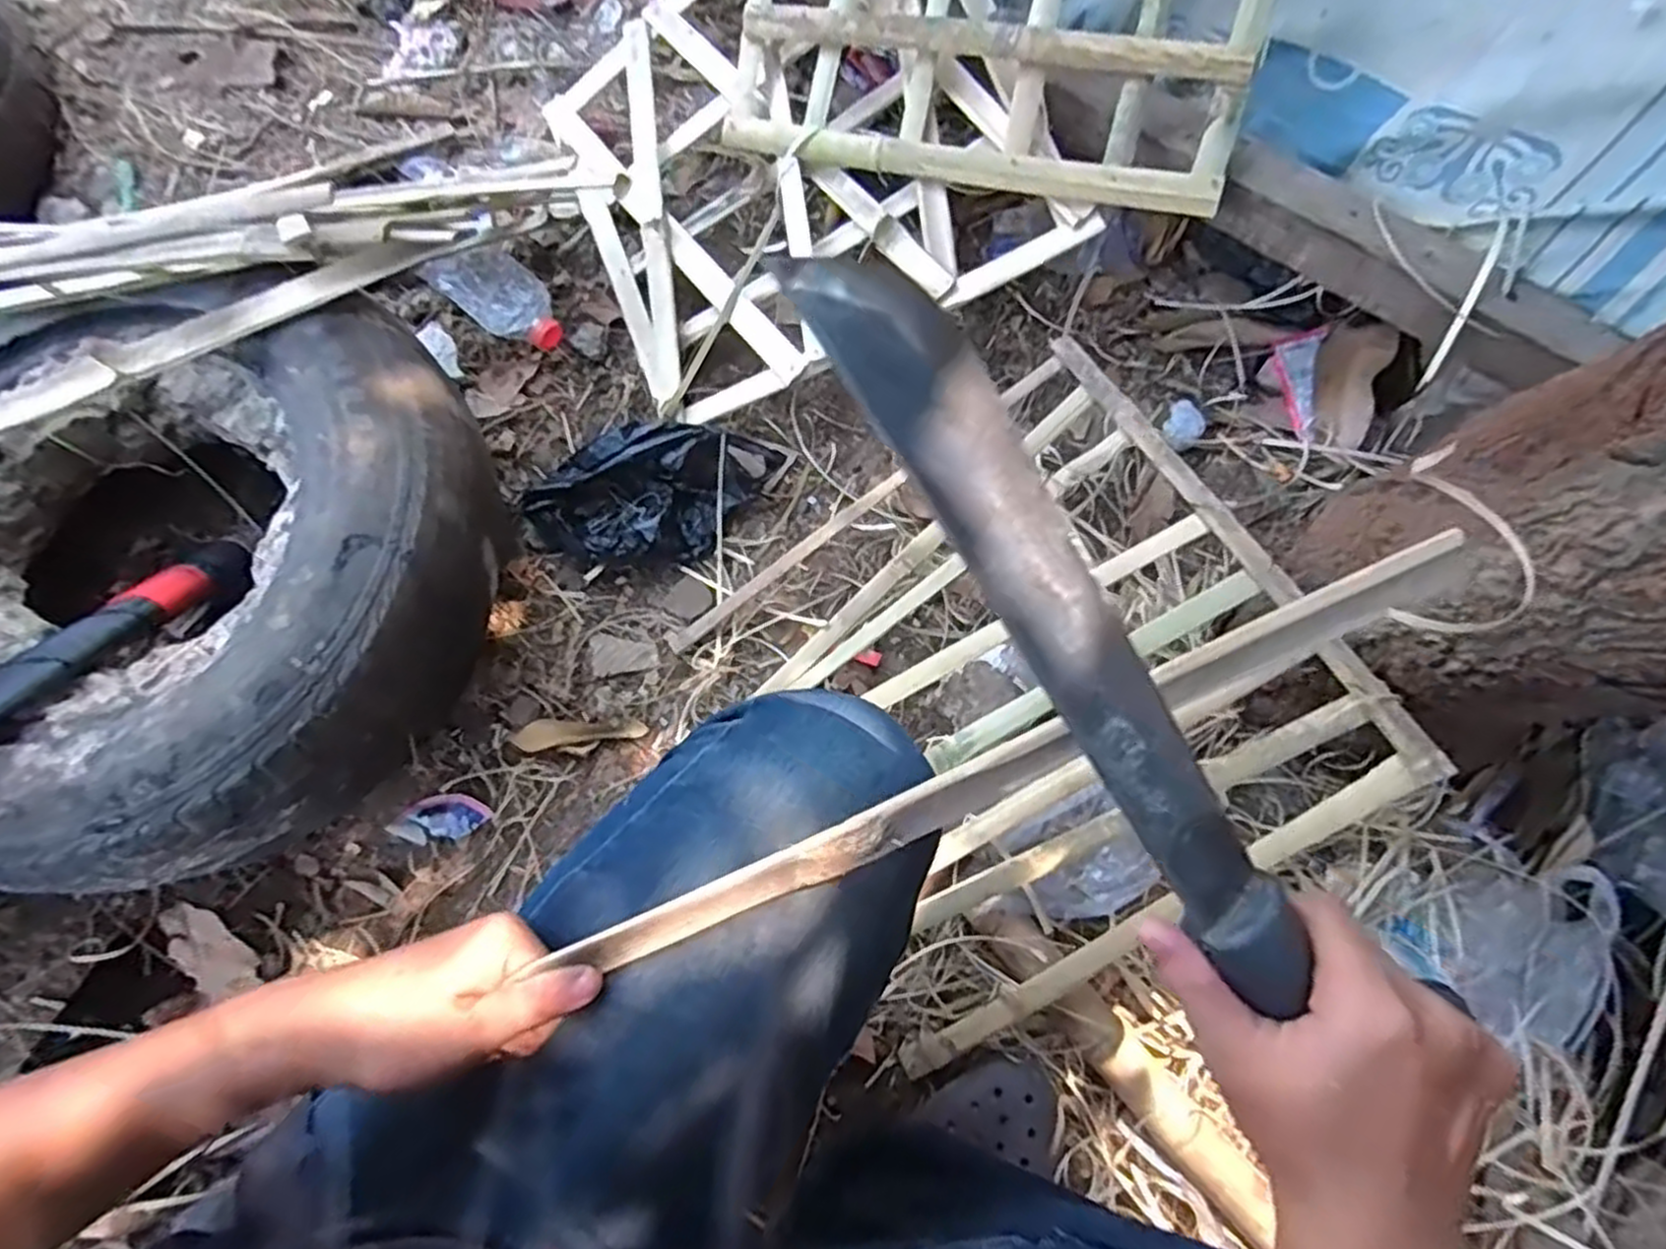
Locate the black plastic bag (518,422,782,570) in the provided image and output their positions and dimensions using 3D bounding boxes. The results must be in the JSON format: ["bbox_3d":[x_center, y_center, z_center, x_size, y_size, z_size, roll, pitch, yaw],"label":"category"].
[{"bbox_3d":[-0.187,-0.133,0.830,0.263,0.064,0.135,-4,71,-2],"label":"black plastic bag"}]

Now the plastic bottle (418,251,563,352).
[{"bbox_3d":[-0.383,-0.380,0.913,0.214,0.049,0.092,41,75,12],"label":"plastic bottle"}]

